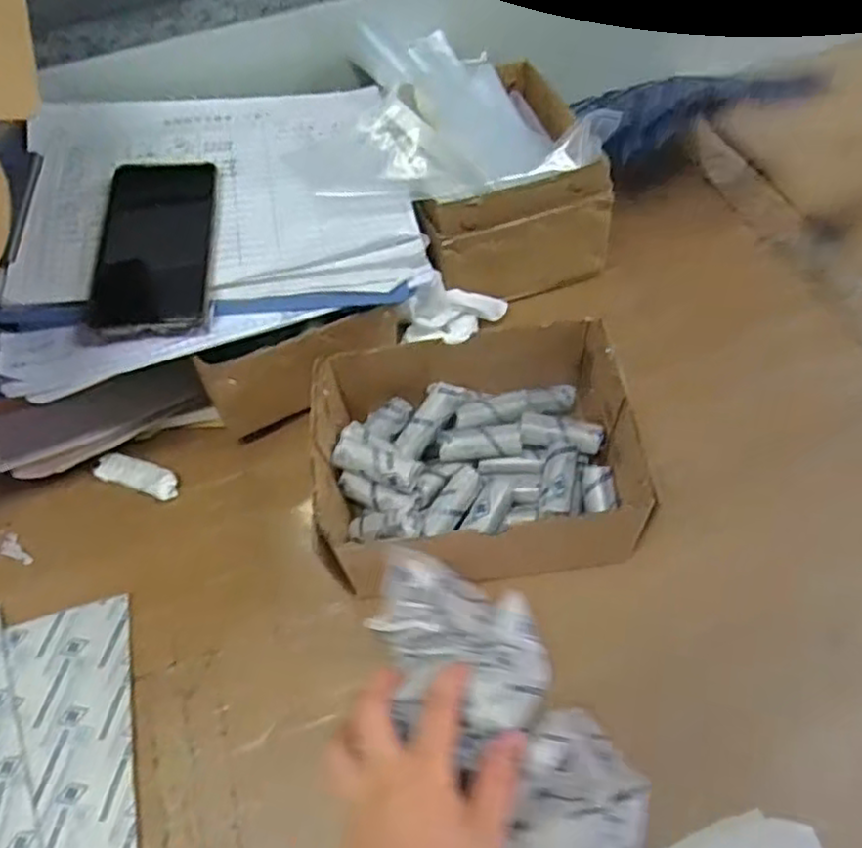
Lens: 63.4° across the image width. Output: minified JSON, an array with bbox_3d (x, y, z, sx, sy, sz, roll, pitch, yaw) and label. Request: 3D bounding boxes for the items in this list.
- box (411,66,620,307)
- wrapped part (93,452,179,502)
[{"bbox_3d":[0.060,-0.220,0.616,0.155,0.136,0.201,-10,56,-2],"label":"box"},{"bbox_3d":[-0.230,0.041,0.548,0.073,0.013,0.026,14,59,14],"label":"wrapped part"}]

